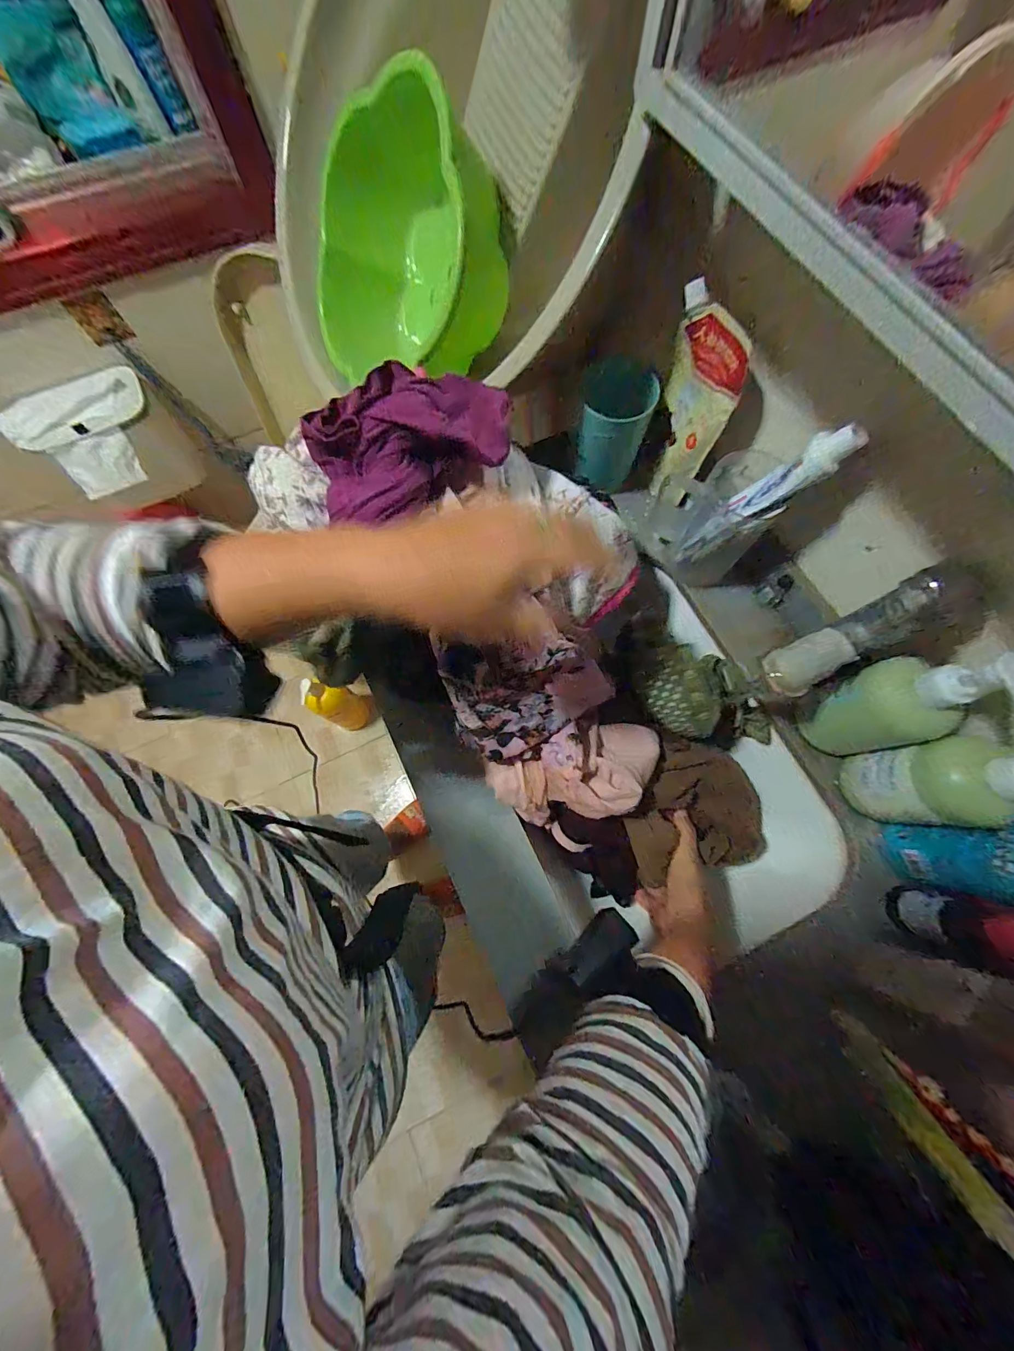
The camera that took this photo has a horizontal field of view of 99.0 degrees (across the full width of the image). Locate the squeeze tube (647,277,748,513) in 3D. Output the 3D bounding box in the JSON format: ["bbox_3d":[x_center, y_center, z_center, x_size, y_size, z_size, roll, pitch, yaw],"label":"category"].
[{"bbox_3d":[0.198,-0.283,0.435,0.036,0.160,0.095,-25,50,-19],"label":"squeeze tube"}]

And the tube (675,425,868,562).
[{"bbox_3d":[0.225,-0.163,0.403,0.024,0.186,0.040,13,72,-20],"label":"tube"}]

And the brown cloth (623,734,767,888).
[{"bbox_3d":[0.195,0.131,0.453,0.144,0.036,0.137,-10,74,-3],"label":"brown cloth"}]

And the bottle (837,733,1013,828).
[{"bbox_3d":[0.358,0.086,0.349,0.051,0.172,0.068,-3,73,-1],"label":"bottle"}]

